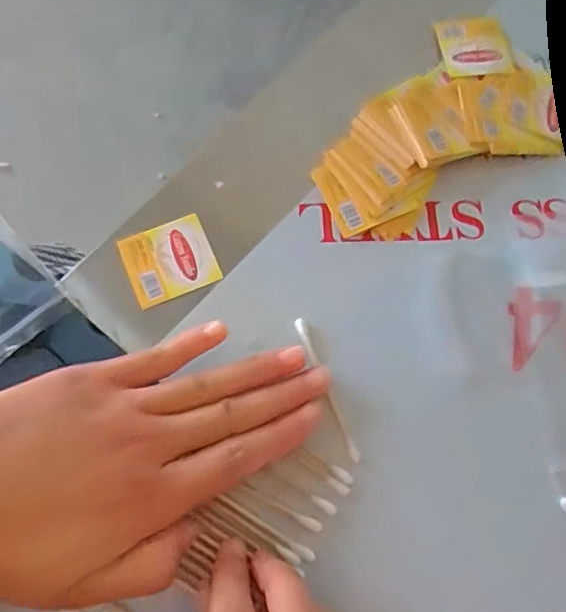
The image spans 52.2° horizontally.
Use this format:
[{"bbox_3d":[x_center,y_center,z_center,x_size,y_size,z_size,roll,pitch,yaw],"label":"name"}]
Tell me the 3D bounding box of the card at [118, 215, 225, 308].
[{"bbox_3d":[-0.058,-0.023,0.293,0.043,0.005,0.038,-23,77,-7],"label":"card"}]

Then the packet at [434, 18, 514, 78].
[{"bbox_3d":[0.109,-0.147,0.330,0.037,0.009,0.043,-6,75,-2],"label":"packet"}]

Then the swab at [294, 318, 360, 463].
[{"bbox_3d":[0.020,0.039,0.268,0.004,0.008,0.070,-22,77,-7],"label":"swab"}]

